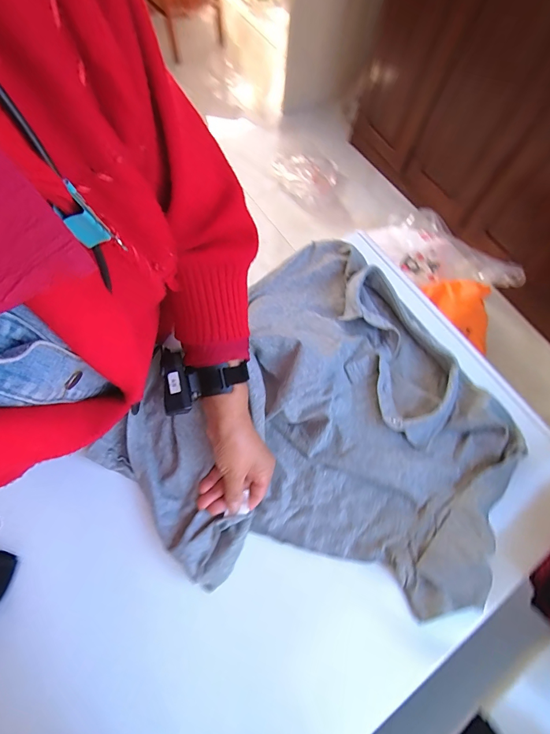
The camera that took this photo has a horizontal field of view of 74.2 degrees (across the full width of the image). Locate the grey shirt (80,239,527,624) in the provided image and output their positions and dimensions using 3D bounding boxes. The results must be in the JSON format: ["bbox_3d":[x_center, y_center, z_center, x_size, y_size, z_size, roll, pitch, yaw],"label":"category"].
[{"bbox_3d":[0.085,0.073,0.480,0.456,0.079,0.477,36,71,11],"label":"grey shirt"}]

